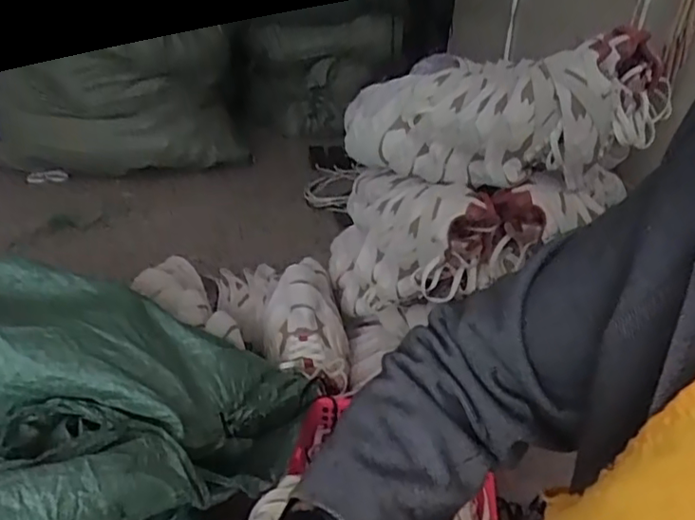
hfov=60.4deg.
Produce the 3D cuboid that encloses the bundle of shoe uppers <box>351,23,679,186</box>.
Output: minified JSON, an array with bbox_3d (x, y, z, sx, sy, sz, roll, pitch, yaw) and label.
[{"bbox_3d":[0.203,-0.179,0.765,0.409,0.162,0.117,-5,26,10],"label":"bundle of shoe uppers"}]

